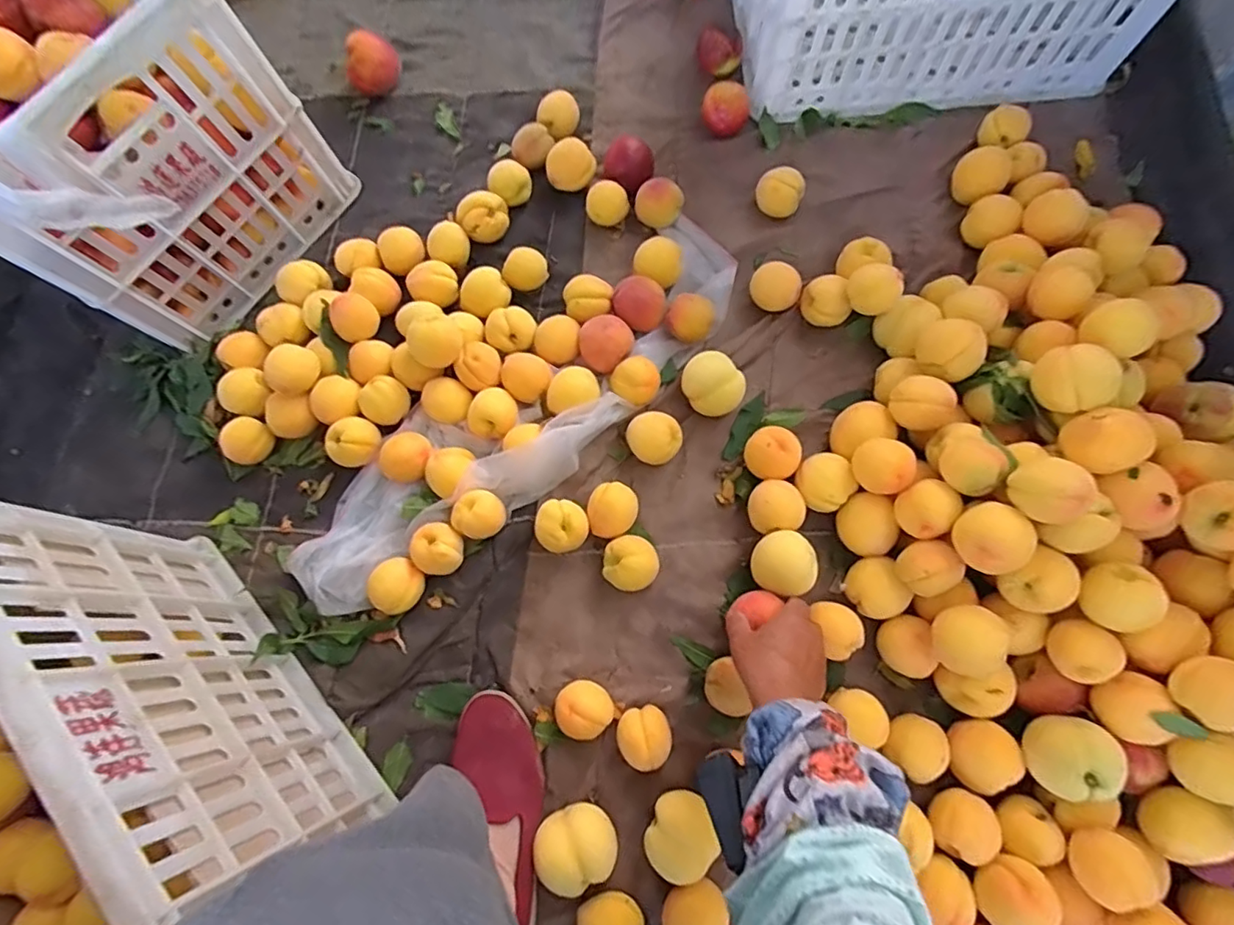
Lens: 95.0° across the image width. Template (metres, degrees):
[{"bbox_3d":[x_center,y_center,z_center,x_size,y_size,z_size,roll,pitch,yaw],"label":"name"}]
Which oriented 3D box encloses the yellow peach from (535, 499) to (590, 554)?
[{"bbox_3d":[-0.061,0.072,0.629,0.056,0.050,0.054,-1,73,2],"label":"yellow peach"}]

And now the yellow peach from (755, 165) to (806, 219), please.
[{"bbox_3d":[0.209,-0.345,0.727,0.058,0.047,0.053,-1,73,2],"label":"yellow peach"}]

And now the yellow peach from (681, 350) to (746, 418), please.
[{"bbox_3d":[0.110,-0.088,0.659,0.060,0.055,0.070,-37,75,-9],"label":"yellow peach"}]

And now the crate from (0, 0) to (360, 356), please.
[{"bbox_3d":[-0.631,-0.410,0.666,0.510,0.299,0.328,36,77,12],"label":"crate"}]

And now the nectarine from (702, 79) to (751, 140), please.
[{"bbox_3d":[0.146,-0.471,0.763,0.062,0.059,0.051,9,74,5],"label":"nectarine"}]

